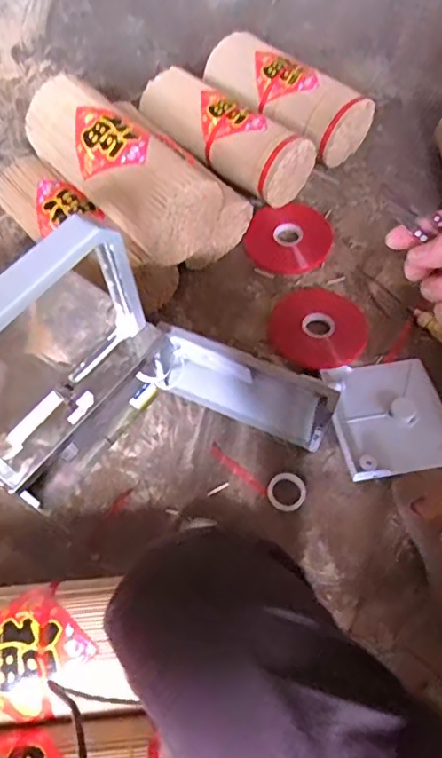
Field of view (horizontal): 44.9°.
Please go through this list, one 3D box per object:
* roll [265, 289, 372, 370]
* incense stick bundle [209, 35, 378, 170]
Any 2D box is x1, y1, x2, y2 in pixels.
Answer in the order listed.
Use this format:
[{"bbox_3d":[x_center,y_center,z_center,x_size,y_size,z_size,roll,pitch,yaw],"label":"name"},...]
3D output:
[{"bbox_3d":[0.162,-0.084,0.857,0.142,0.031,0.151,-1,63,1],"label":"roll"},{"bbox_3d":[0.116,-0.548,1.012,0.334,0.103,0.134,36,68,17],"label":"incense stick bundle"}]

